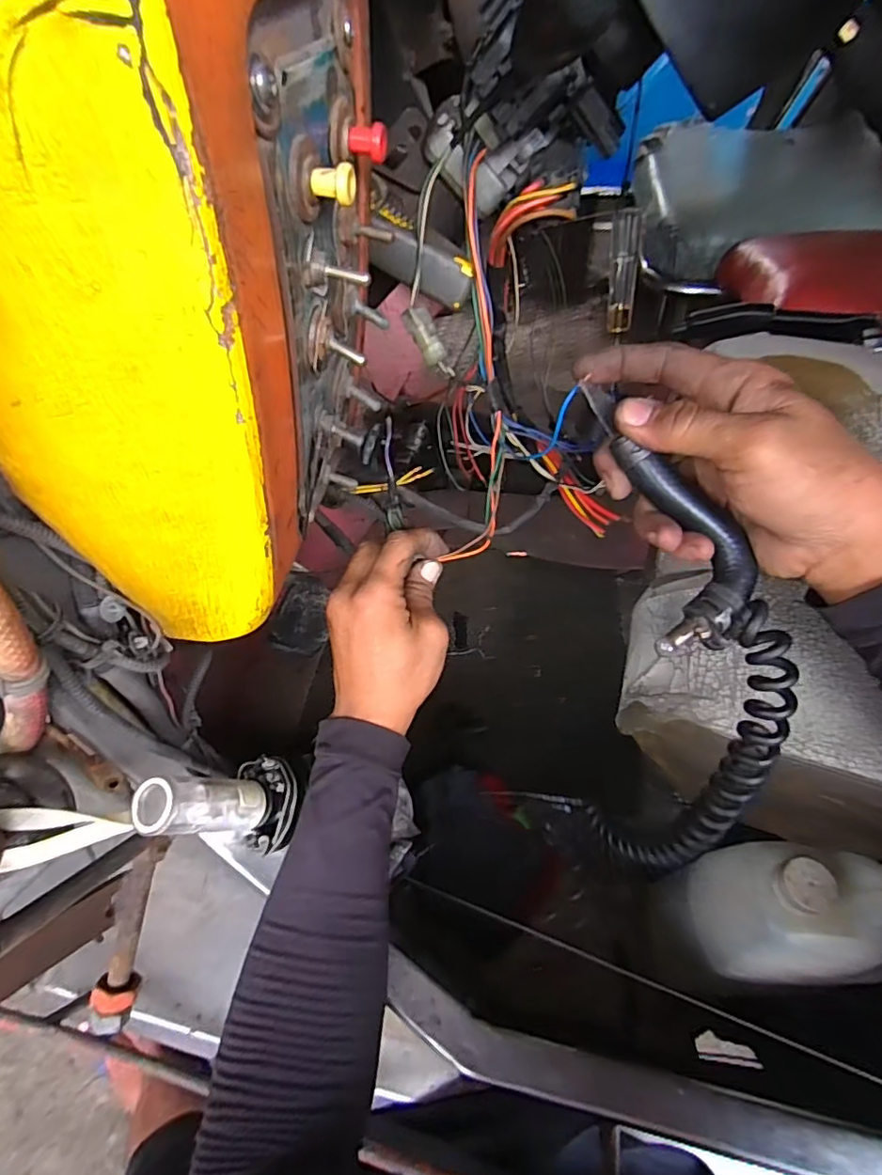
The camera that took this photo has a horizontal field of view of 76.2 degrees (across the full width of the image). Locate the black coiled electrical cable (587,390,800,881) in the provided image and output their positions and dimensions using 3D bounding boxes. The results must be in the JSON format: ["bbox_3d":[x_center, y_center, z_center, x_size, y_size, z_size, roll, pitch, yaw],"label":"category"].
[{"bbox_3d":[0.129,0.040,0.303,0.077,0.286,0.078,-9,15,-3],"label":"black coiled electrical cable"}]

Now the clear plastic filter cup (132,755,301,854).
[{"bbox_3d":[-0.139,0.139,0.354,0.050,0.115,0.046,41,95,31],"label":"clear plastic filter cup"}]

